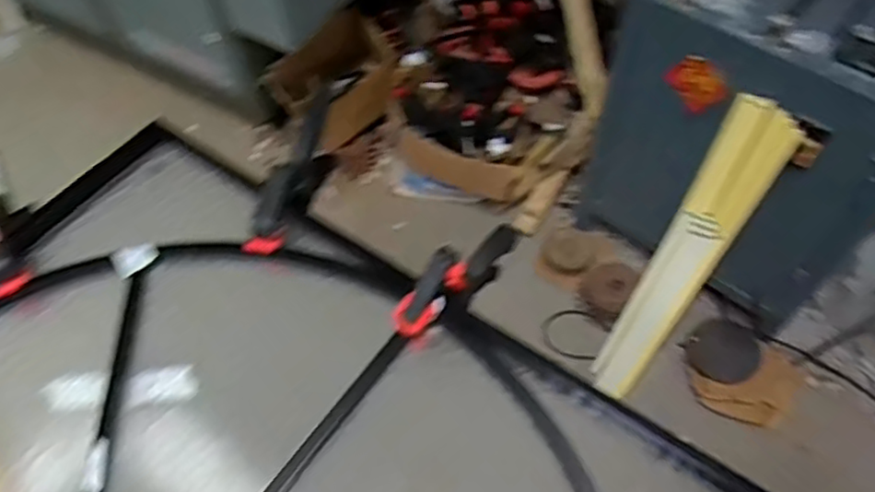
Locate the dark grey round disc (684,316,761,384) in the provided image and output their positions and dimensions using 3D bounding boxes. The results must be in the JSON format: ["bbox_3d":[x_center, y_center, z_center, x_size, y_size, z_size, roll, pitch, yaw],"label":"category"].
[{"bbox_3d":[0.623,0.226,1.438,0.148,0.016,0.140,-1,56,2],"label":"dark grey round disc"}]

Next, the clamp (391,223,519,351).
[{"bbox_3d":[0.030,0.032,0.699,0.045,0.088,0.213,28,26,20],"label":"clamp"}]

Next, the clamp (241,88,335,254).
[{"bbox_3d":[-0.154,-0.083,0.745,0.037,0.064,0.228,11,58,10],"label":"clamp"}]

